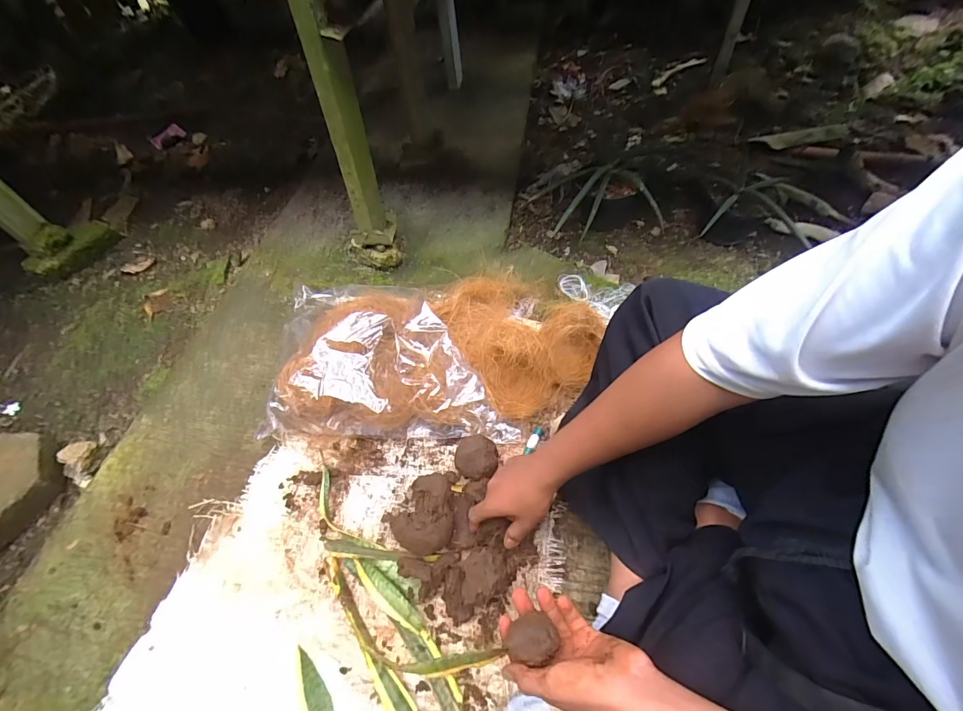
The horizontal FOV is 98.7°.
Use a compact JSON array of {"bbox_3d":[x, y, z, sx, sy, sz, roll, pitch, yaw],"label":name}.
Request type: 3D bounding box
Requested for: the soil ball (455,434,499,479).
[{"bbox_3d":[-0.005,0.161,0.650,0.061,0.059,0.065,-2,55,3],"label":"soil ball"}]

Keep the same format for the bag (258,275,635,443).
[{"bbox_3d":[-0.027,-0.026,0.742,0.660,0.144,0.346,-7,55,0],"label":"bag"}]

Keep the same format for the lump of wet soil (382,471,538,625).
[{"bbox_3d":[-0.038,0.251,0.582,0.156,0.075,0.185,-35,60,-18],"label":"lump of wet soil"}]

